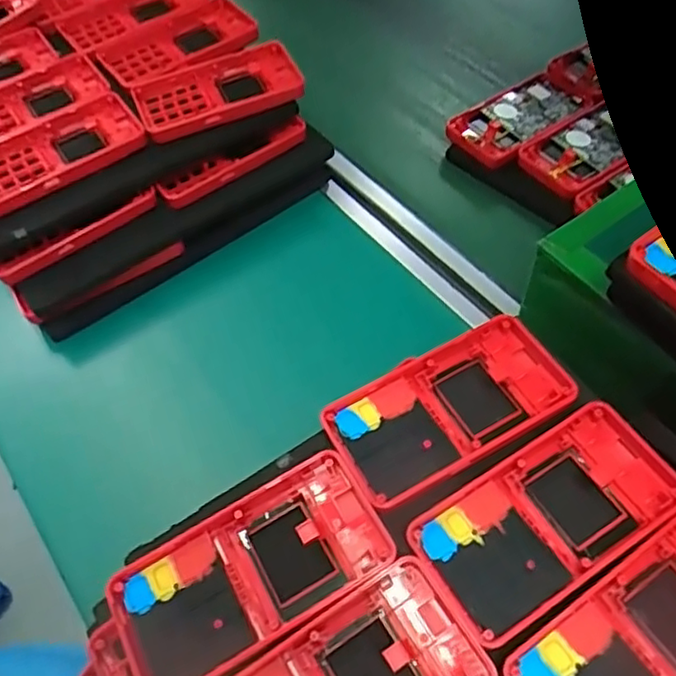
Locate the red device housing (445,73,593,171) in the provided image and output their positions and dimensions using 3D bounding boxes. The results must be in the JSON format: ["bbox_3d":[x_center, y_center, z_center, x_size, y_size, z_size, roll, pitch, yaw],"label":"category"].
[{"bbox_3d":[0.159,-0.190,0.567,0.120,0.030,0.064,-35,62,-19],"label":"red device housing"}]

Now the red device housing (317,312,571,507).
[{"bbox_3d":[0.060,0.034,0.329,0.125,0.013,0.064,-25,59,-14],"label":"red device housing"}]

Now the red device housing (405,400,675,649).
[{"bbox_3d":[0.099,0.081,0.295,0.124,0.016,0.062,-28,59,-16],"label":"red device housing"}]

